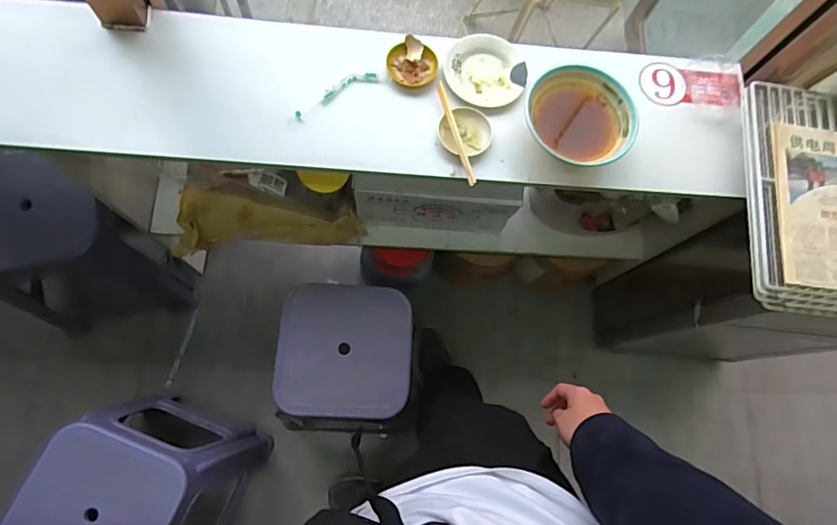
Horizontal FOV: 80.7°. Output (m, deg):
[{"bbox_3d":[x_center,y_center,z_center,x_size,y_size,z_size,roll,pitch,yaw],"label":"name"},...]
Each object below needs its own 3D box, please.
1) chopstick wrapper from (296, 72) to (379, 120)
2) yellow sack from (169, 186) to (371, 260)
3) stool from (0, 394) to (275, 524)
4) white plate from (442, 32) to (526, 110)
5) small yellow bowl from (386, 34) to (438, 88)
[{"bbox_3d":[-0.144,-0.296,0.855,0.160,0.015,0.033,-32,79,-13],"label":"chopstick wrapper"},{"bbox_3d":[-0.331,-0.086,1.116,0.397,0.094,0.135,0,74,-6],"label":"yellow sack"},{"bbox_3d":[-0.581,0.511,1.122,0.284,0.512,0.311,20,73,0],"label":"stool"},{"bbox_3d":[0.122,-0.345,0.882,0.144,0.028,0.136,2,74,-5],"label":"white plate"},{"bbox_3d":[-0.013,-0.352,0.874,0.089,0.025,0.080,37,74,5],"label":"small yellow bowl"}]

